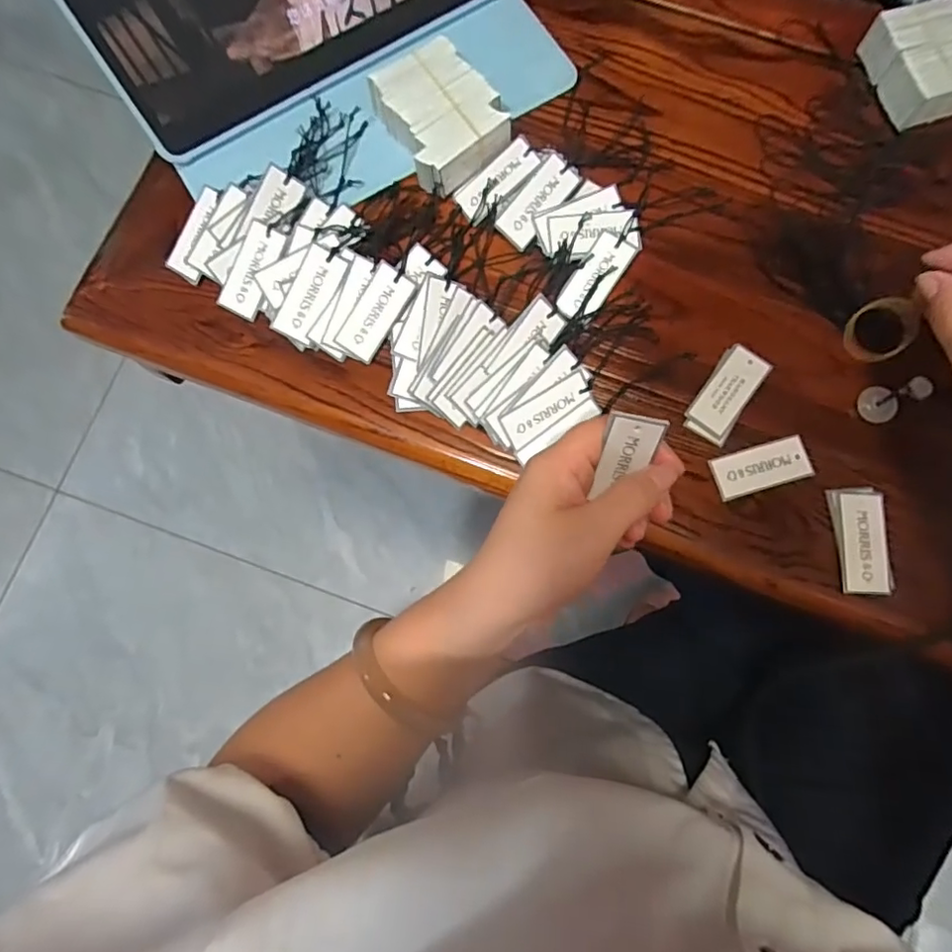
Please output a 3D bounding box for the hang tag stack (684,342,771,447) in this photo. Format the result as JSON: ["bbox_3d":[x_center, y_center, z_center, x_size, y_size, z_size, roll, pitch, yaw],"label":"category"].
[{"bbox_3d":[0.151,-0.050,0.354,0.028,0.006,0.060,33,81,7],"label":"hang tag stack"}]

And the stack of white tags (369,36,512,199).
[{"bbox_3d":[-0.024,-0.229,0.377,0.064,0.027,0.083,-35,80,-6],"label":"stack of white tags"}]

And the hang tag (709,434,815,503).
[{"bbox_3d":[0.169,-0.005,0.346,0.057,0.004,0.026,-17,79,-2],"label":"hang tag"}]

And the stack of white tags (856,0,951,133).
[{"bbox_3d":[0.295,-0.270,0.383,0.059,0.031,0.075,-14,79,-2],"label":"stack of white tags"}]

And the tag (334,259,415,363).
[{"bbox_3d":[-0.061,-0.100,0.360,0.025,0.004,0.058,32,93,-11],"label":"tag"}]

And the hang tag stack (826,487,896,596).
[{"bbox_3d":[0.216,0.036,0.329,0.028,0.007,0.058,-2,79,1],"label":"hang tag stack"}]

